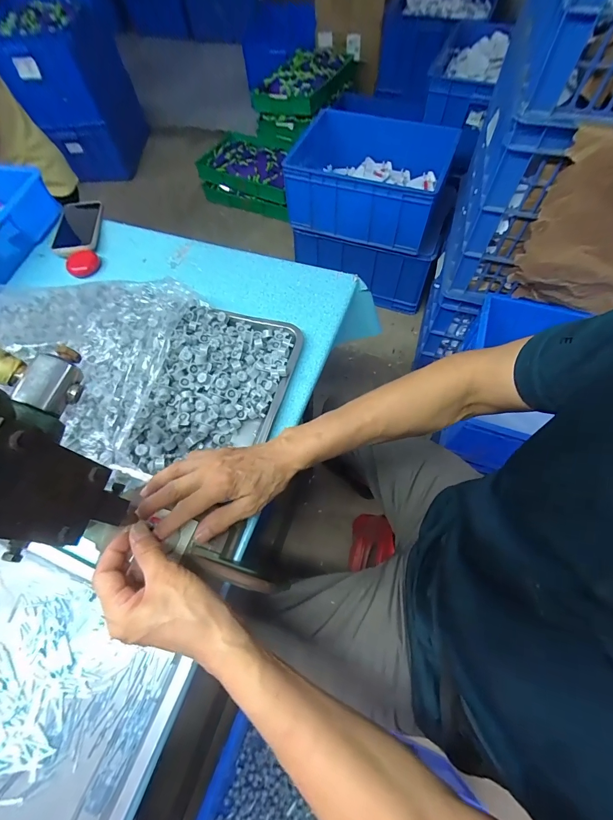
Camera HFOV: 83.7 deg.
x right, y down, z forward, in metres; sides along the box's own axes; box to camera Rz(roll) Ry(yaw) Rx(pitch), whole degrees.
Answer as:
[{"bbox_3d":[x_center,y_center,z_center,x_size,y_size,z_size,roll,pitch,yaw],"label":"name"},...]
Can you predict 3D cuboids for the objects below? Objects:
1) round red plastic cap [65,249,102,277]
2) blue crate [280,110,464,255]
[{"bbox_3d":[-0.411,-0.271,0.627,0.057,0.019,0.051,-37,67,-14],"label":"round red plastic cap"},{"bbox_3d":[0.230,-0.893,1.318,0.562,0.246,0.472,15,65,10],"label":"blue crate"}]

